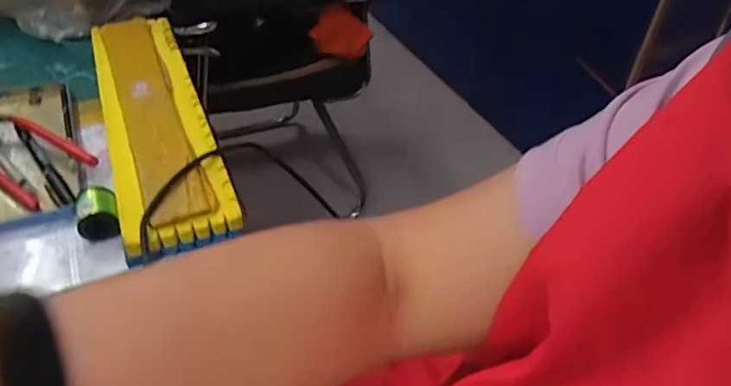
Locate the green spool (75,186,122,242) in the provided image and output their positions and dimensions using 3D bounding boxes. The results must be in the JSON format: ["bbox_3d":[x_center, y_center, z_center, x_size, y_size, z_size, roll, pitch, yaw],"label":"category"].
[{"bbox_3d":[-0.188,0.013,0.395,0.026,0.024,0.035,-12,43,-19],"label":"green spool"}]

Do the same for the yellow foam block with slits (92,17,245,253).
[{"bbox_3d":[-0.182,-0.070,0.483,0.078,0.036,0.322,-13,43,-20],"label":"yellow foam block with slits"}]

